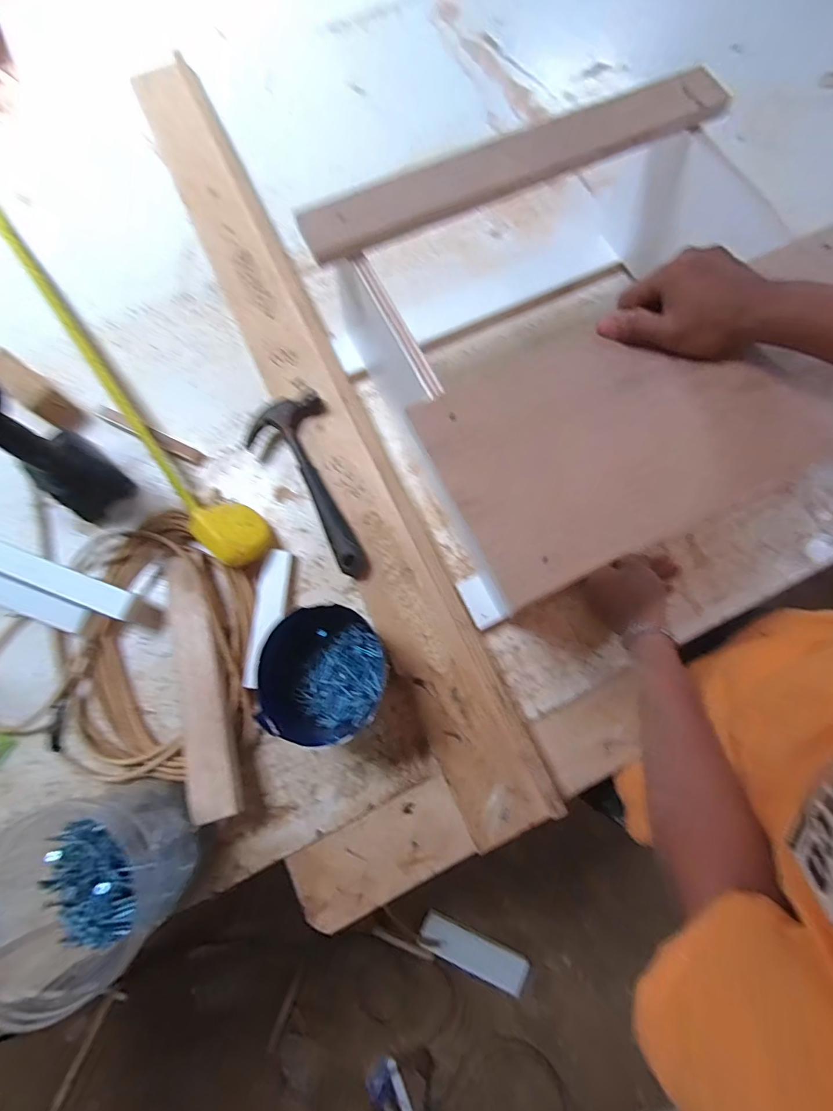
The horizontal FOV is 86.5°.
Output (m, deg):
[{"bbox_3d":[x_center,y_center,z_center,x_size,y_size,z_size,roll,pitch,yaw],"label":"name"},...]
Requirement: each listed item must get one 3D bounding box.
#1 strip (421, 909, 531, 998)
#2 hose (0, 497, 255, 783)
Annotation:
[{"bbox_3d":[0.149,1.020,1.139,0.279,0.017,0.084,23,77,6],"label":"strip"},{"bbox_3d":[-0.357,0.096,0.520,0.310,0.032,0.315,-9,75,-4],"label":"hose"}]

